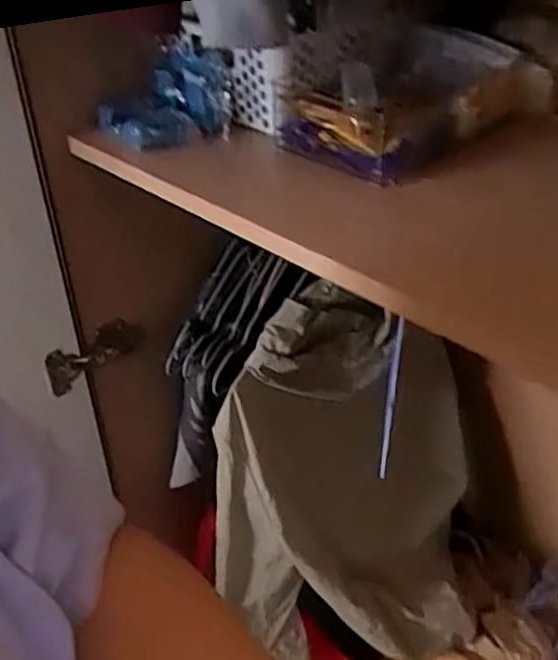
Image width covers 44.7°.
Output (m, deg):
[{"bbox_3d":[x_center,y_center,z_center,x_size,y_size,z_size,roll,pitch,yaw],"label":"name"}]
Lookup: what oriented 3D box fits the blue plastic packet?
[{"bbox_3d":[-0.108,-0.228,0.662,0.112,0.069,0.105,-27,44,-31],"label":"blue plastic packet"}]

